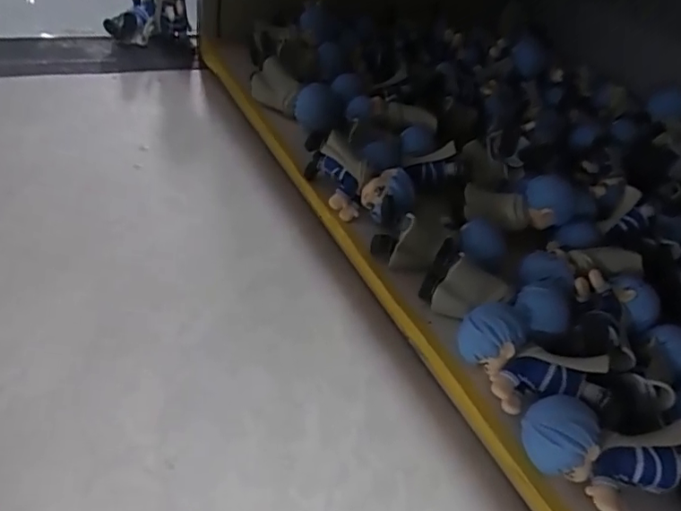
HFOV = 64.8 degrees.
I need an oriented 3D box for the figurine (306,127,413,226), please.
[{"bbox_3d":[0.009,-0.038,0.277,0.029,0.031,0.067,-28,56,-35],"label":"figurine"}]

